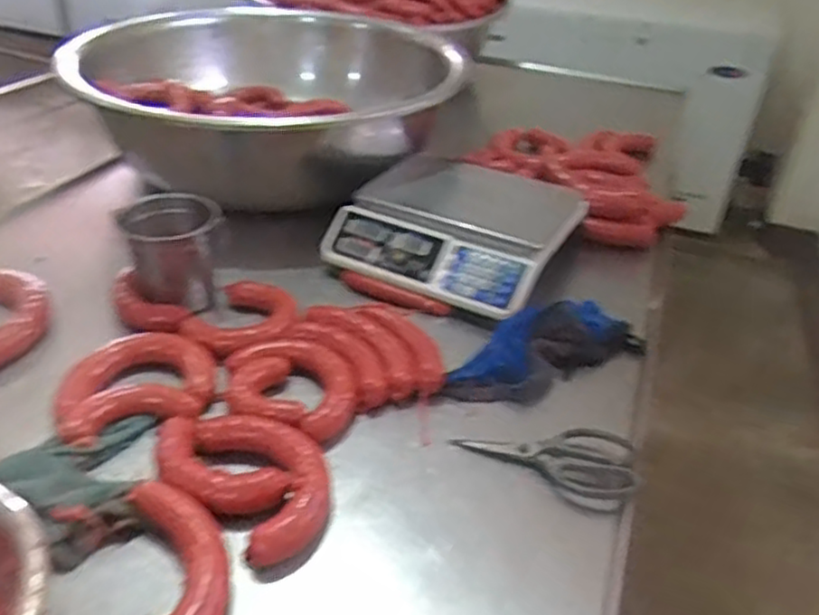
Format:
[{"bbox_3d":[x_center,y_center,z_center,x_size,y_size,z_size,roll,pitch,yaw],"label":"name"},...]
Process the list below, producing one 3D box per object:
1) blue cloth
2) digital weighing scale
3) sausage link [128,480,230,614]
[{"bbox_3d":[0.177,0.050,0.939,0.293,0.071,0.110,-13,38,-23],"label":"blue cloth"},{"bbox_3d":[0.081,-0.140,1.149,0.343,0.088,0.328,19,37,20],"label":"digital weighing scale"},{"bbox_3d":[-0.209,0.242,0.655,0.081,0.035,0.202,-9,37,-19],"label":"sausage link"}]

